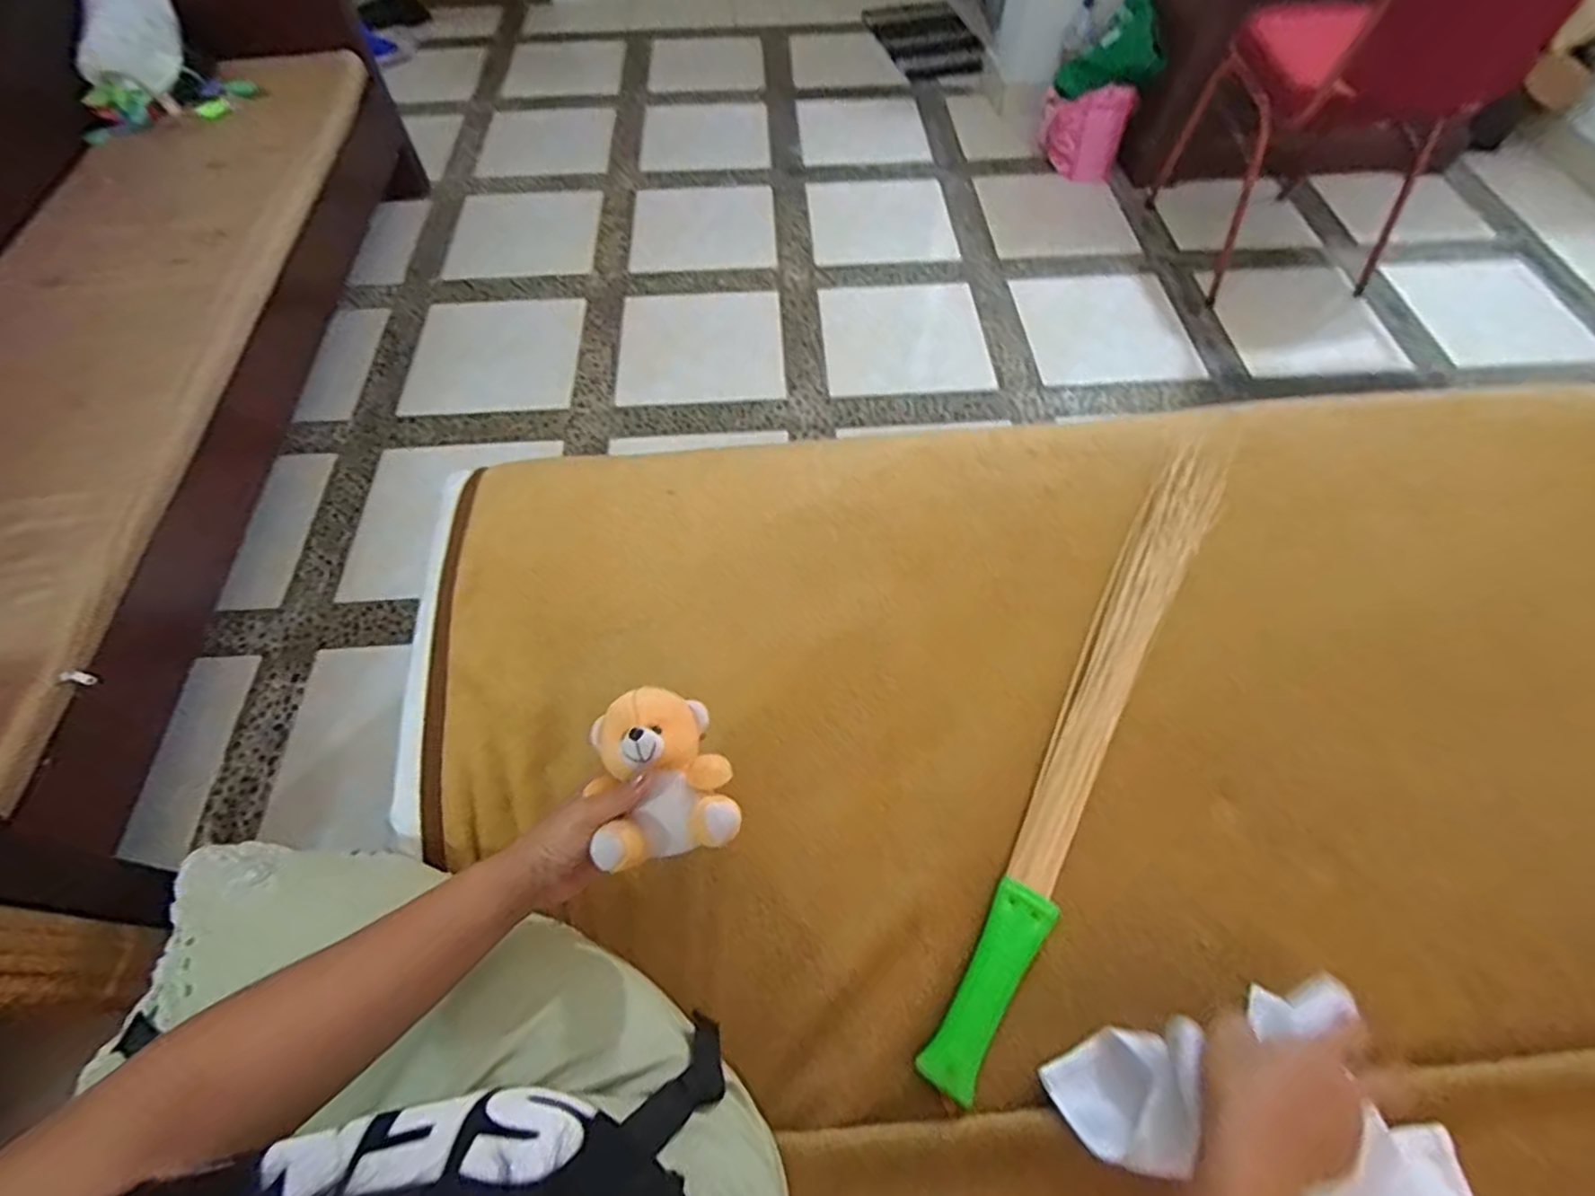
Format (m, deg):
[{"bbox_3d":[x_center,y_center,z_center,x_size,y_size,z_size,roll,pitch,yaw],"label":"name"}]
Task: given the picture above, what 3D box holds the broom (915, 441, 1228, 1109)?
[{"bbox_3d":[0.285,0.097,0.668,0.068,0.024,0.700,28,64,16],"label":"broom"}]

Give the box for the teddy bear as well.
[{"bbox_3d":[-0.100,0.126,0.510,0.096,0.068,0.112,-11,60,-6],"label":"teddy bear"}]

